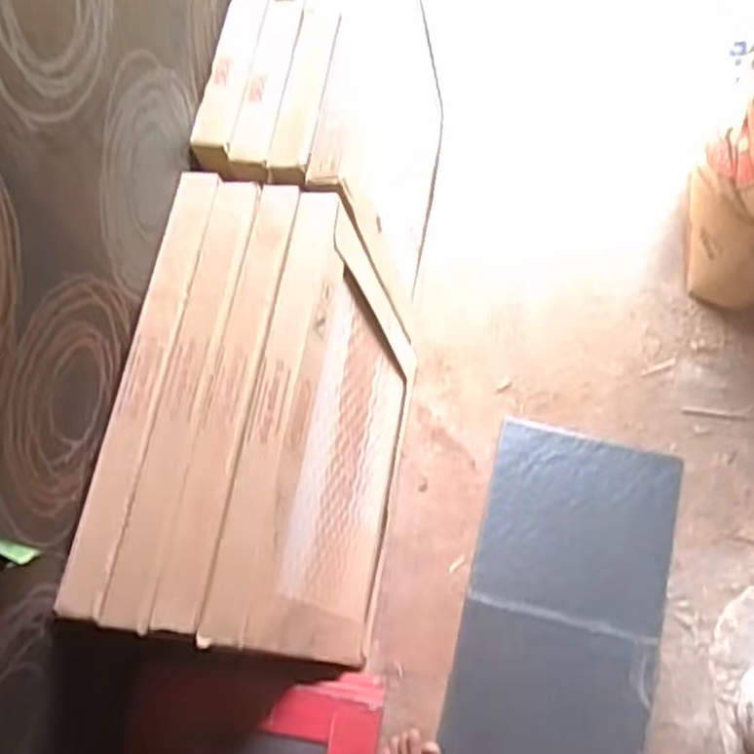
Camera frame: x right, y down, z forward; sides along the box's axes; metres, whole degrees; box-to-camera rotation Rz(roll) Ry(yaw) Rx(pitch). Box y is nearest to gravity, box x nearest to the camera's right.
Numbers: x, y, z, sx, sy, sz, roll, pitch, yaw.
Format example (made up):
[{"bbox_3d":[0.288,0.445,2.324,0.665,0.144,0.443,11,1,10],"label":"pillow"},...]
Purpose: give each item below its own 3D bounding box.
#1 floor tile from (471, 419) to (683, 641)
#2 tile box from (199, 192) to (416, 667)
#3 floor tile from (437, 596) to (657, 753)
[{"bbox_3d":[0.330,0.242,1.268,0.299,0.014,0.292,12,75,9],"label":"floor tile"},{"bbox_3d":[-0.043,0.106,1.036,0.050,0.502,0.516,4,70,18],"label":"tile box"},{"bbox_3d":[0.258,0.526,1.188,0.299,0.013,0.298,12,75,7],"label":"floor tile"}]

